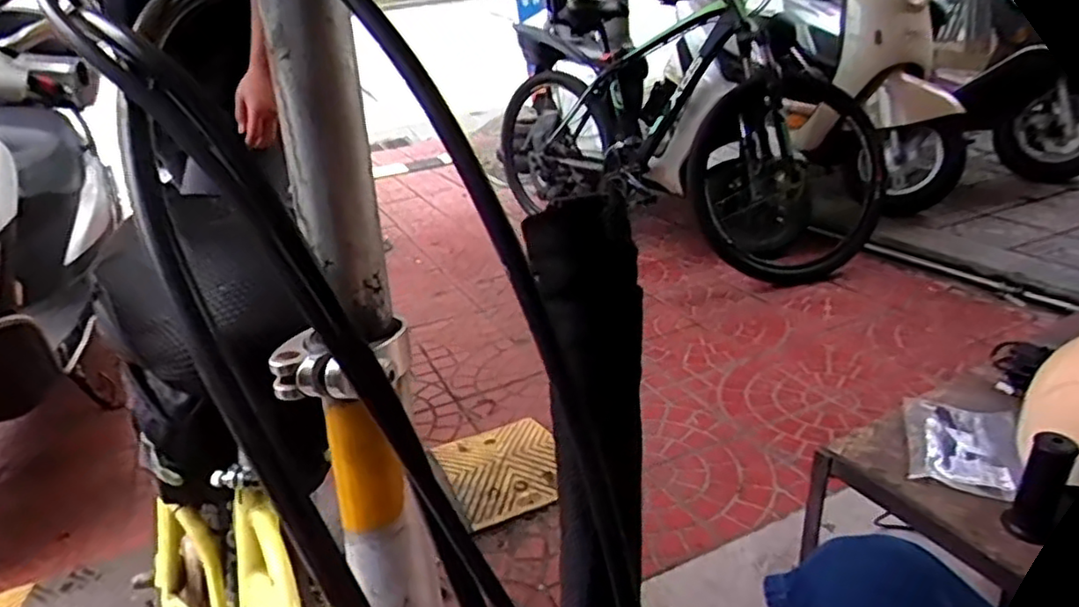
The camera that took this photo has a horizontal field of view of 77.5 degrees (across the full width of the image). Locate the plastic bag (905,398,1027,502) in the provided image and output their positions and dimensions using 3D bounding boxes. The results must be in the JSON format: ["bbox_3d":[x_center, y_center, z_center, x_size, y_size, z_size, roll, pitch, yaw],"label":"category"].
[{"bbox_3d":[0.507,0.169,0.806,0.114,0.017,0.165,9,31,22],"label":"plastic bag"}]

